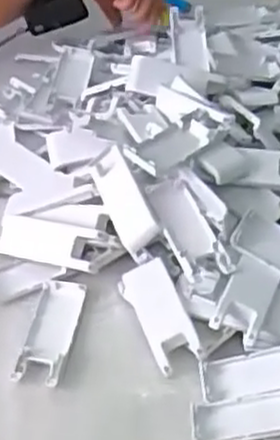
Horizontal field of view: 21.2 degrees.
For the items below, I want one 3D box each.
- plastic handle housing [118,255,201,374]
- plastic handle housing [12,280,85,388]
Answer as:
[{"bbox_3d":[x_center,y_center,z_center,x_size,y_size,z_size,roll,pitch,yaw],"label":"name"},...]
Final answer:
[{"bbox_3d":[0.018,0.080,0.632,0.043,0.020,0.100,-31,48,0],"label":"plastic handle housing"},{"bbox_3d":[-0.075,0.093,0.628,0.040,0.013,0.103,5,44,9],"label":"plastic handle housing"}]

